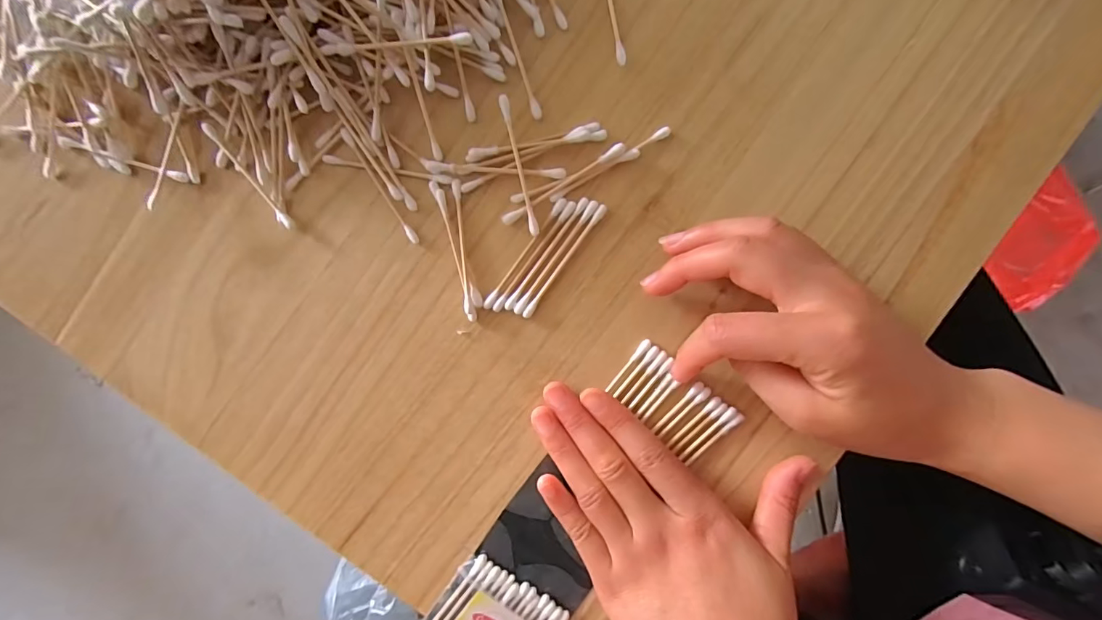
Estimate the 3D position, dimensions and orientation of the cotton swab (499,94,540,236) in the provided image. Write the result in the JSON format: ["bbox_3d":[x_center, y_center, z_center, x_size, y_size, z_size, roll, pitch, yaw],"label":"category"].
[{"bbox_3d":[-0.016,-0.074,0.242,0.005,0.007,0.071,-13,91,2],"label":"cotton swab"}]

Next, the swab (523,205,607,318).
[{"bbox_3d":[0.007,-0.025,0.246,0.005,0.004,0.070,37,93,1],"label":"swab"}]

